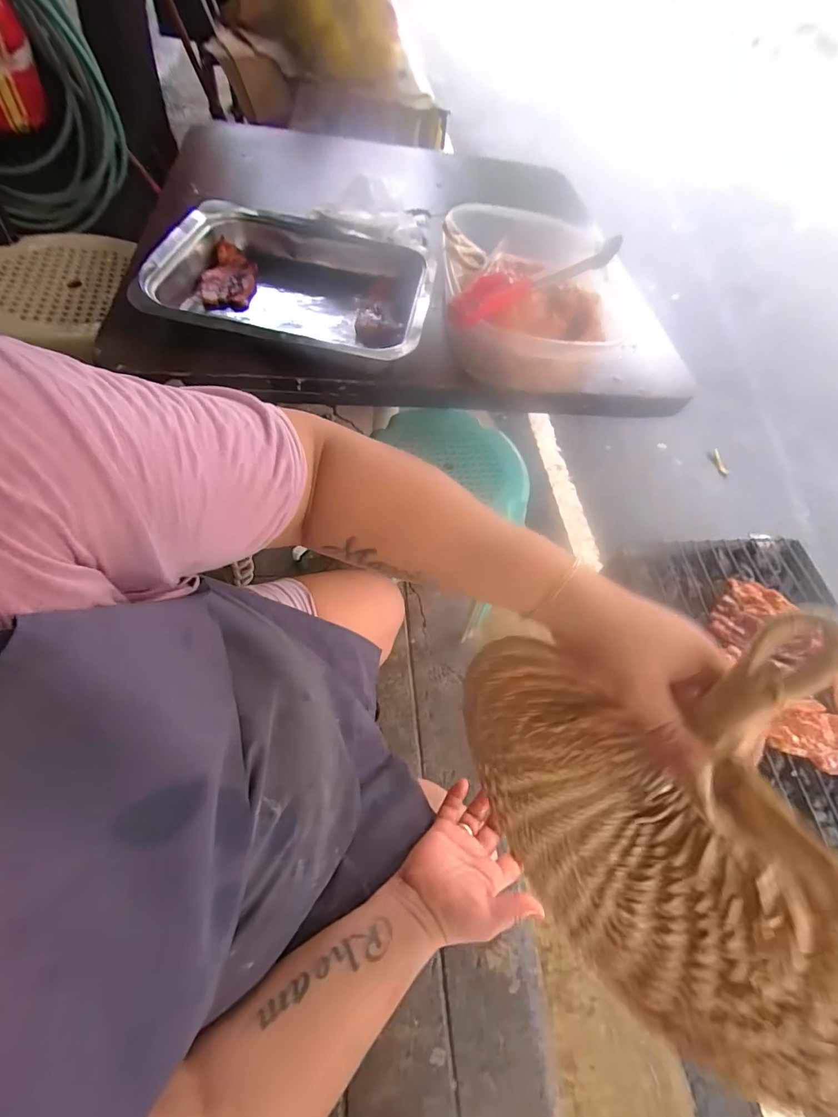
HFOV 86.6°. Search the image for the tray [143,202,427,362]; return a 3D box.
[{"bbox_3d":[-0.164,-0.367,0.623,0.356,0.084,0.288,11,59,0],"label":"tray"}]

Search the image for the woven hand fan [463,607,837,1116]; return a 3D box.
[{"bbox_3d":[0.150,0.192,0.315,0.025,0.271,0.274,-9,84,-40],"label":"woven hand fan"}]

